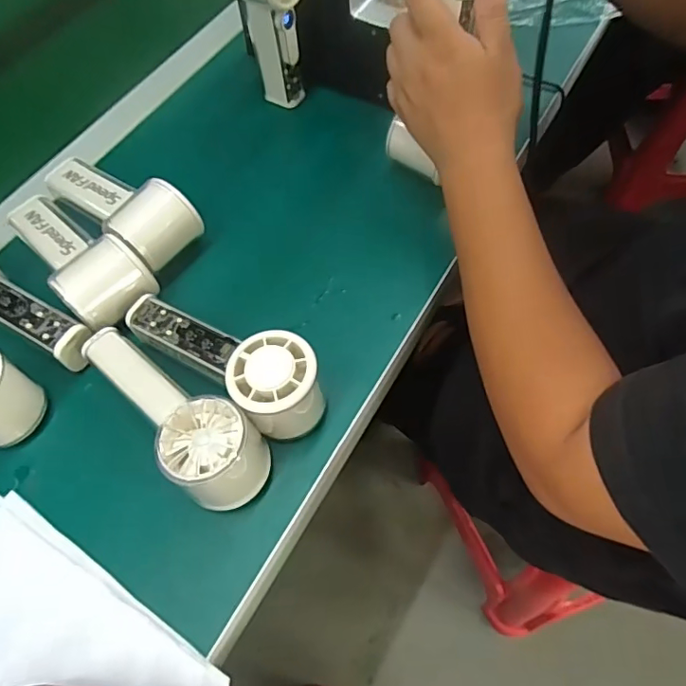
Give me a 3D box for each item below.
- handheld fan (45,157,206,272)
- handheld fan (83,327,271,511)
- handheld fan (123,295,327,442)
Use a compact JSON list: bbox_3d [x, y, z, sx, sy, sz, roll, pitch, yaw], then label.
[{"bbox_3d":[-0.191,-0.118,0.443,0.155,0.049,0.065,34,68,19],"label":"handheld fan"},{"bbox_3d":[-0.113,0.041,0.355,0.058,0.054,0.156,-40,67,-17],"label":"handheld fan"},{"bbox_3d":[-0.082,0.007,0.371,0.151,0.060,0.054,33,68,18],"label":"handheld fan"}]

